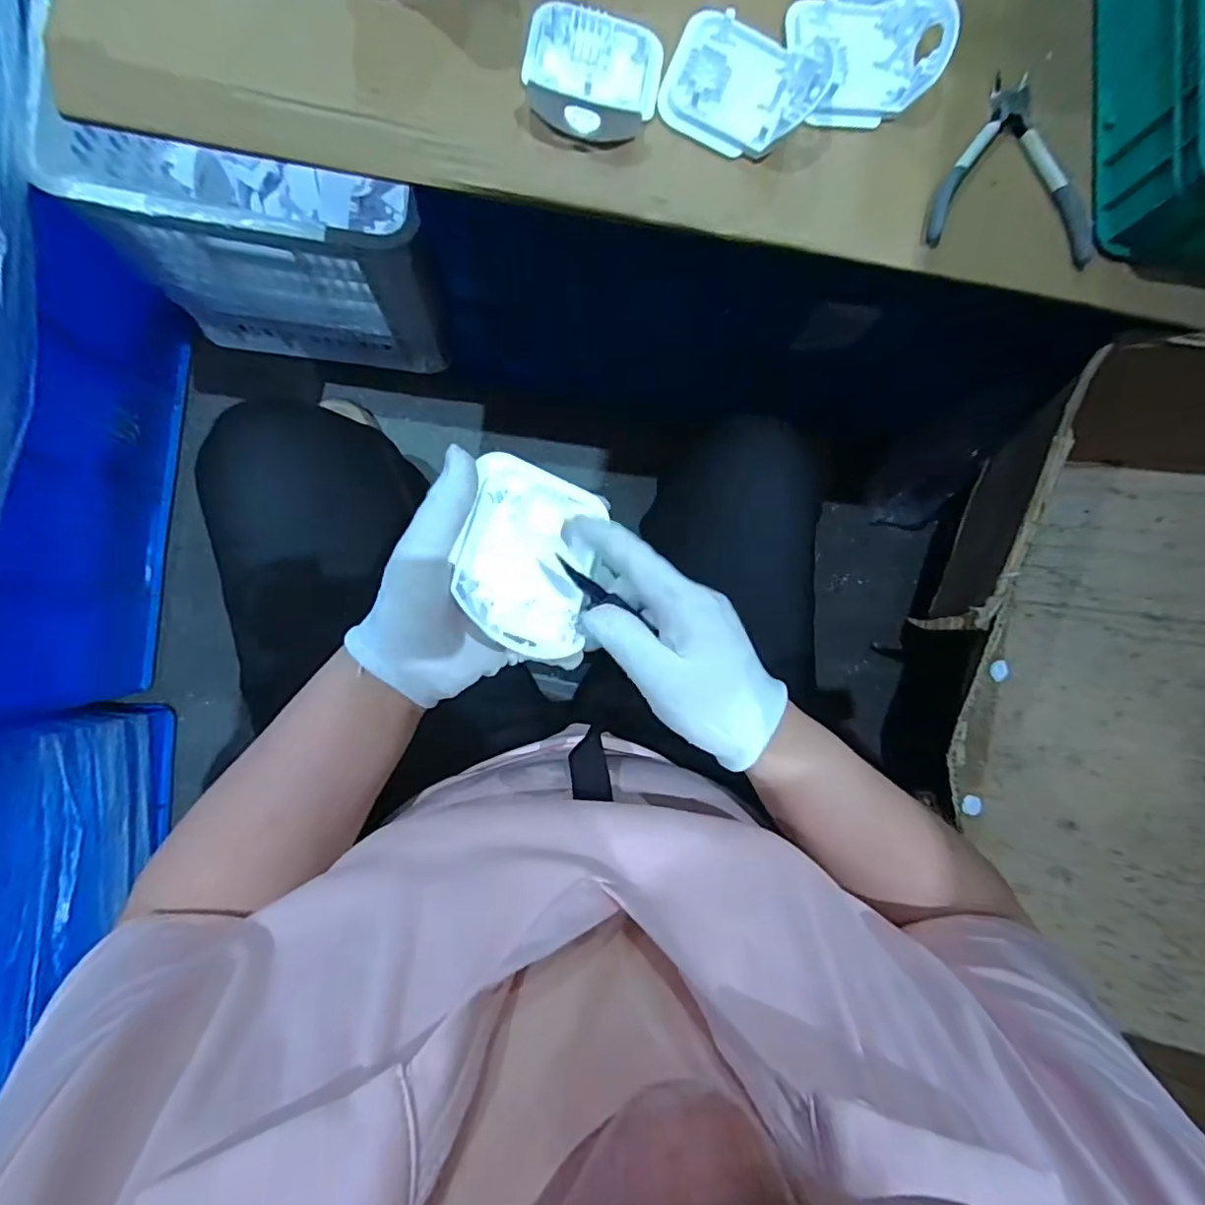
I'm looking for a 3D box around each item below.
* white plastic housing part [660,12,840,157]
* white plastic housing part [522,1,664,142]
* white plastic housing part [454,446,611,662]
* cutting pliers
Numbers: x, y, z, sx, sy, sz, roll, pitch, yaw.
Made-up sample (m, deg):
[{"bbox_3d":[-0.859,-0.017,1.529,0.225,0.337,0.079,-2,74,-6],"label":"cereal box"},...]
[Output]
[{"bbox_3d":[0.096,-0.353,0.383,0.099,0.031,0.085,19,86,-7],"label":"white plastic housing part"},{"bbox_3d":[-0.006,-0.346,0.372,0.089,0.026,0.083,9,87,-8],"label":"white plastic housing part"},{"bbox_3d":[-0.027,-0.022,0.315,0.093,0.037,0.104,13,90,-29],"label":"white plastic housing part"},{"bbox_3d":[0.304,-0.319,0.418,0.124,0.012,0.130,8,87,-8],"label":"cutting pliers"}]

